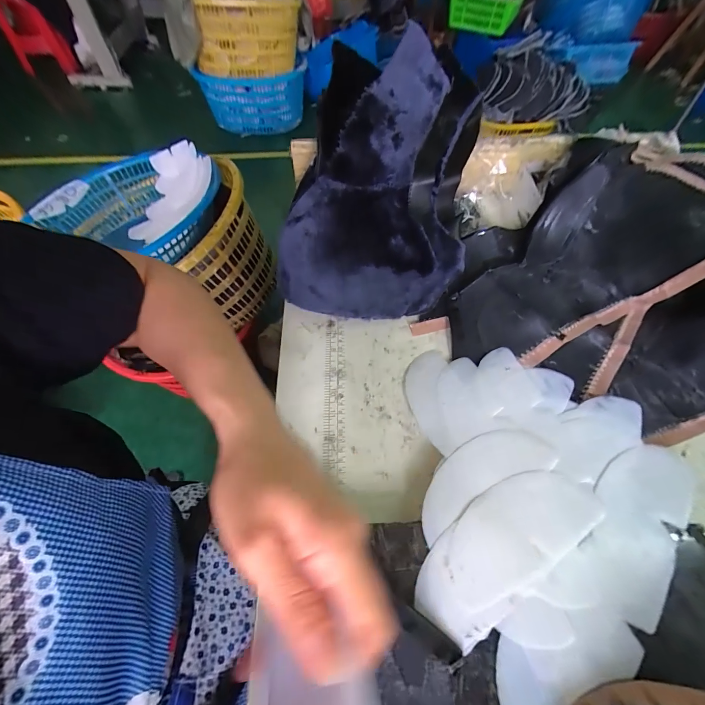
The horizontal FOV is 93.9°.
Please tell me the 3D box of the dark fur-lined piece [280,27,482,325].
[{"bbox_3d":[0.043,-0.233,0.441,0.229,0.067,0.400,11,83,-10],"label":"dark fur-lined piece"}]

